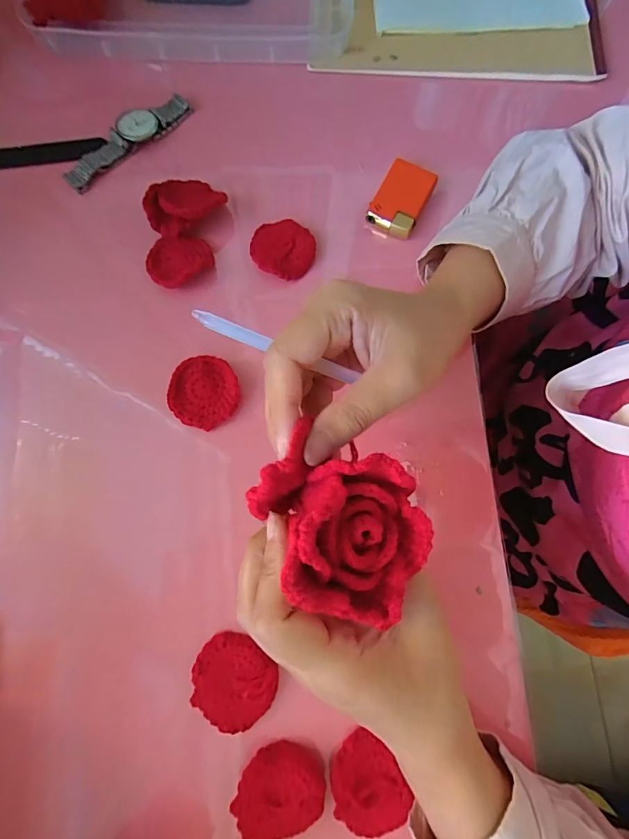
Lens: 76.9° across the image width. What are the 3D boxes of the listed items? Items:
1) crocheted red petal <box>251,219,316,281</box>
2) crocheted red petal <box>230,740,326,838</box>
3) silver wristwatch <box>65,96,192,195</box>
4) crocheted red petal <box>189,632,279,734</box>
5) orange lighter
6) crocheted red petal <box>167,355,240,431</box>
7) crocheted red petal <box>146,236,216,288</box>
[{"bbox_3d":[-0.025,-0.131,0.303,0.049,0.007,0.045,0,79,0],"label":"crocheted red petal"},{"bbox_3d":[-0.020,0.216,0.229,0.051,0.013,0.043,-8,67,-14],"label":"crocheted red petal"},{"bbox_3d":[-0.152,-0.227,0.323,0.115,0.019,0.026,-41,82,-8],"label":"silver wristwatch"},{"bbox_3d":[-0.050,0.161,0.243,0.052,0.009,0.050,0,79,0],"label":"crocheted red petal"},{"bbox_3d":[0.069,-0.175,0.311,0.037,0.013,0.058,28,80,5],"label":"orange lighter"},{"bbox_3d":[-0.078,-0.020,0.279,0.049,0.007,0.050,0,79,0],"label":"crocheted red petal"},{"bbox_3d":[-0.102,-0.120,0.296,0.048,0.013,0.041,-8,79,-2],"label":"crocheted red petal"}]

